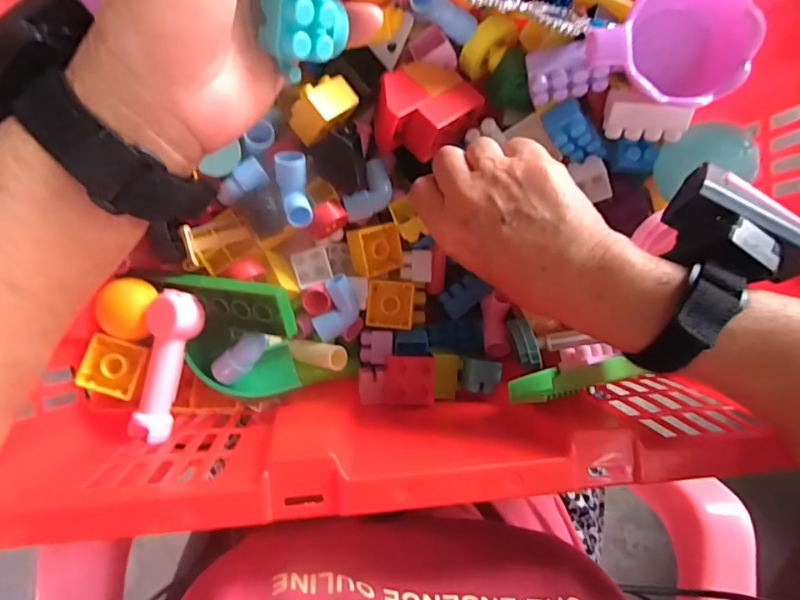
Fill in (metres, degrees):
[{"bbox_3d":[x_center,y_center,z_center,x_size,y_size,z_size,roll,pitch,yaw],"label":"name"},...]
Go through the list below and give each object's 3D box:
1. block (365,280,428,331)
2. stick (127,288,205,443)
[{"bbox_3d":[-0.002,0.003,0.362,0.044,0.028,0.033,3,89,-7],"label":"block"},{"bbox_3d":[-0.140,0.038,0.298,0.028,0.015,0.087,13,88,-6],"label":"stick"}]

